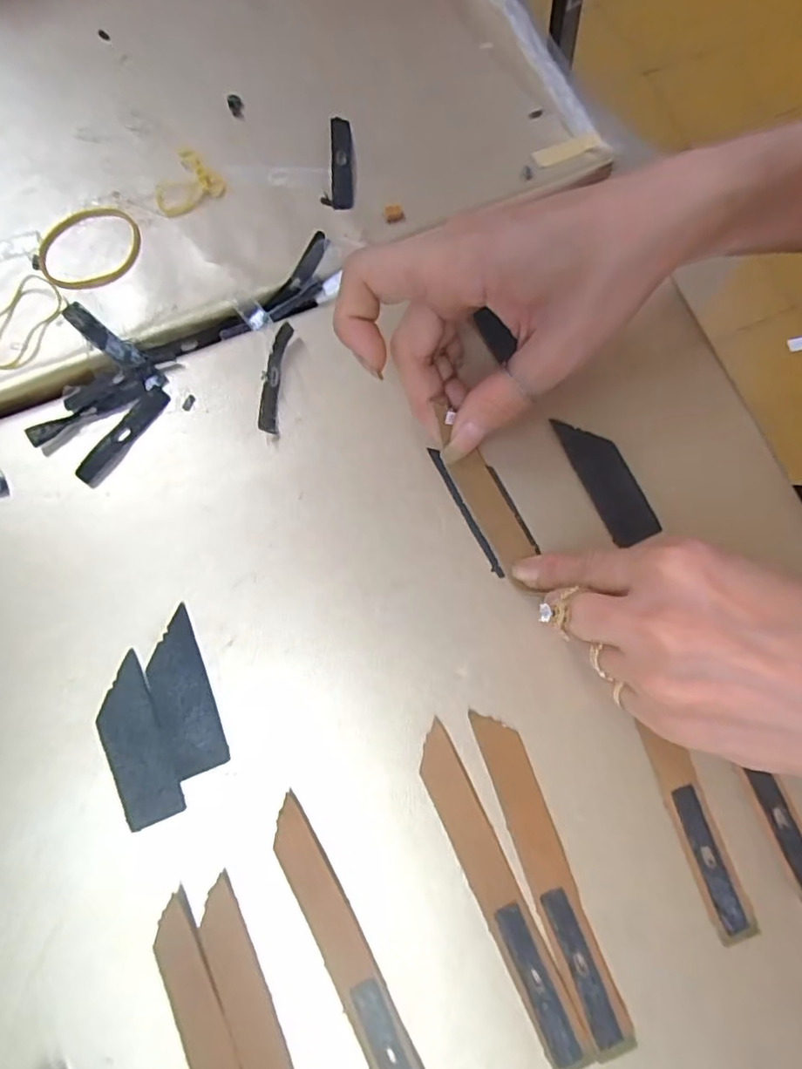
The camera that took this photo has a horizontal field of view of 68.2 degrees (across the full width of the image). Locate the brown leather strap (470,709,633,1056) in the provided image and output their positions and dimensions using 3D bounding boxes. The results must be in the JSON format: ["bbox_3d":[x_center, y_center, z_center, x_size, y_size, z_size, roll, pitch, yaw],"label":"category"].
[{"bbox_3d":[0.058,0.131,0.230,0.018,0.005,0.123,-19,78,-6],"label":"brown leather strap"}]

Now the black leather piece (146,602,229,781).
[{"bbox_3d":[-0.089,0.065,0.241,0.022,0.004,0.063,-21,78,-6],"label":"black leather piece"}]

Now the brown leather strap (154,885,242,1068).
[{"bbox_3d":[-0.064,0.195,0.211,0.017,0.004,0.122,-23,79,-7],"label":"brown leather strap"}]

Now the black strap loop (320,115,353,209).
[{"bbox_3d":[-0.032,-0.188,0.299,0.015,0.004,0.054,-2,77,-2],"label":"black strap loop"}]

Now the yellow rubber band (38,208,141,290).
[{"bbox_3d":[-0.148,-0.136,0.281,0.047,0.004,0.037,-26,79,-7],"label":"yellow rubber band"}]

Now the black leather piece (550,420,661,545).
[{"bbox_3d":[0.093,-0.026,0.268,0.023,0.004,0.063,-26,79,-7],"label":"black leather piece"}]

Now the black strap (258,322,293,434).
[{"bbox_3d":[-0.057,-0.072,0.270,0.008,0.012,0.052,6,77,0],"label":"black strap"}]

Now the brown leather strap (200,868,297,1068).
[{"bbox_3d":[-0.049,0.189,0.212,0.019,0.004,0.120,-21,78,-6],"label":"brown leather strap"}]

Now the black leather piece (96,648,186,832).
[{"bbox_3d":[-0.107,0.083,0.237,0.023,0.004,0.063,-22,78,-7],"label":"black leather piece"}]

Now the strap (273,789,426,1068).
[{"bbox_3d":[-0.018,0.161,0.221,0.019,0.005,0.124,-29,78,-2],"label":"strap"}]

